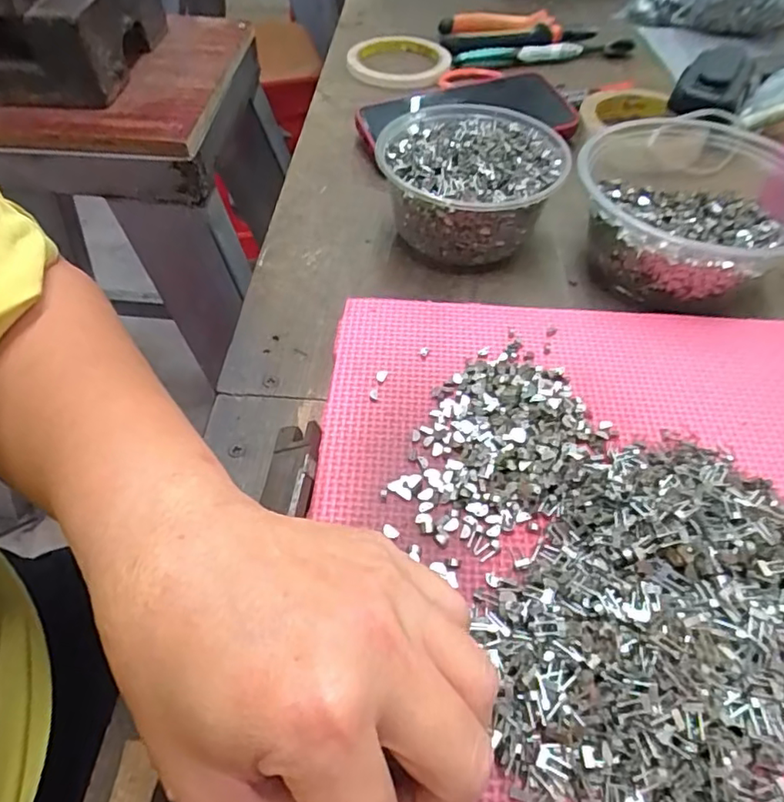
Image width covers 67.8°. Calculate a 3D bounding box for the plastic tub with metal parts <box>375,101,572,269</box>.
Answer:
[{"bbox_3d":[0.048,-0.132,0.367,0.106,0.064,0.101,-1,50,1],"label":"plastic tub with metal parts"}]

